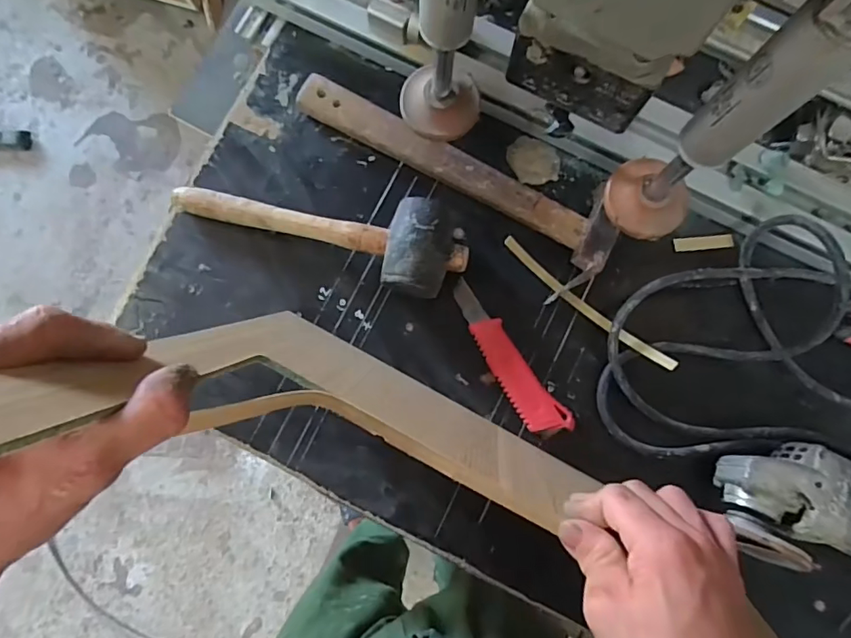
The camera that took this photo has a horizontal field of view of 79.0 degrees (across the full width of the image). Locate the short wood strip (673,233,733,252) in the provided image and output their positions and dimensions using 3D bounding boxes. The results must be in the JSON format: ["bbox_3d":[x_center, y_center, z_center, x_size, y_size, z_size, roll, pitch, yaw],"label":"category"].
[{"bbox_3d":[0.274,-0.075,0.511,0.056,0.008,0.015,-6,82,-1],"label":"short wood strip"}]

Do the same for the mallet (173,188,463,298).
[{"bbox_3d":[-0.099,-0.090,0.480,0.283,0.062,0.084,19,83,3],"label":"mallet"}]

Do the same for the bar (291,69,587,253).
[{"bbox_3d":[0.015,-0.155,0.509,0.304,0.026,0.034,28,83,4],"label":"bar"}]

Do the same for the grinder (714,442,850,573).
[{"bbox_3d":[0.373,0.172,0.428,0.273,0.083,0.097,16,82,2],"label":"grinder"}]

